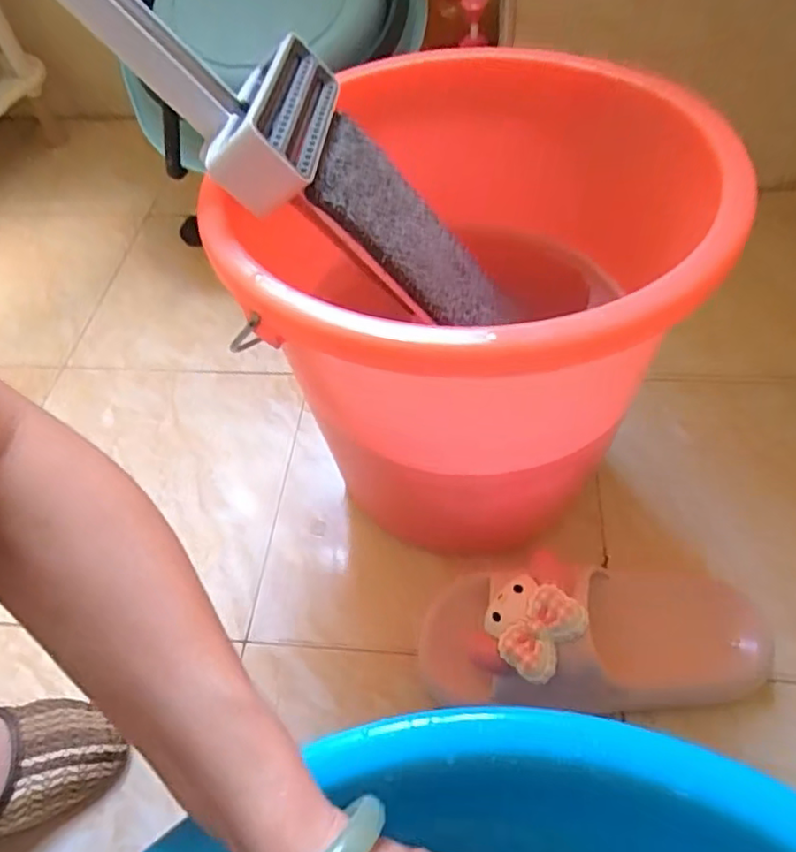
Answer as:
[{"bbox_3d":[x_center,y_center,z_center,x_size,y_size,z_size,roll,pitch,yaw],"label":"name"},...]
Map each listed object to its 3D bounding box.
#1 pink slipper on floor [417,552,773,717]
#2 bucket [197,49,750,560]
[{"bbox_3d":[0.148,0.138,0.451,0.225,0.106,0.085,-2,53,4],"label":"pink slipper on floor"},{"bbox_3d":[0.060,-0.067,0.489,0.292,0.305,0.317,23,59,22],"label":"bucket"}]

